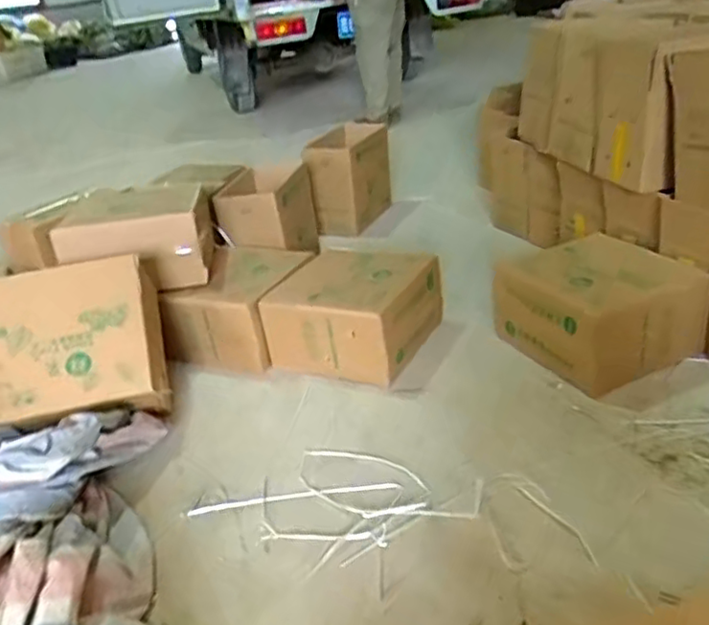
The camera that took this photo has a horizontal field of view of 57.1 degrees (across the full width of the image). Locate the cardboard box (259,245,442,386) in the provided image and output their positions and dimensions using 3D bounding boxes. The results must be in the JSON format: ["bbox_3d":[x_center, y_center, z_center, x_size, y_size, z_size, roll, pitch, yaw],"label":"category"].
[{"bbox_3d":[0.004,-0.006,1.704,0.352,0.207,0.361,6,30,26],"label":"cardboard box"}]

